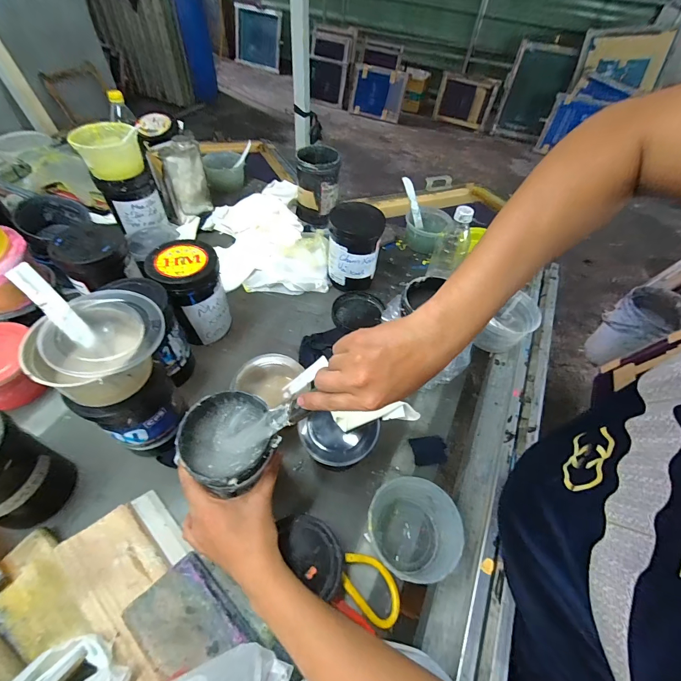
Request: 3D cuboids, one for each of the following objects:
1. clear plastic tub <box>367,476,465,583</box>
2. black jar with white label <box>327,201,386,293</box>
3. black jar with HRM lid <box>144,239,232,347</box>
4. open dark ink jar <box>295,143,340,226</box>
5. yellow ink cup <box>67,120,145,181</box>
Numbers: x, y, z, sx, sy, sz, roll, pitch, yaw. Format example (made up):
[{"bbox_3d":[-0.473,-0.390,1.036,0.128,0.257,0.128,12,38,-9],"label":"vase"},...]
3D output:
[{"bbox_3d":[0.097,0.253,0.454,0.109,0.075,0.113,5,52,-1],"label":"clear plastic tub"},{"bbox_3d":[0.028,-0.196,0.738,0.106,0.155,0.106,2,52,-3],"label":"black jar with white label"},{"bbox_3d":[-0.265,-0.084,0.620,0.107,0.154,0.108,-33,61,-26],"label":"black jar with HRM lid"},{"bbox_3d":[-0.060,-0.407,0.901,0.112,0.155,0.116,-2,52,-6],"label":"open dark ink jar"},{"bbox_3d":[-0.471,-0.389,0.703,0.109,0.066,0.106,2,52,-3],"label":"yellow ink cup"}]

